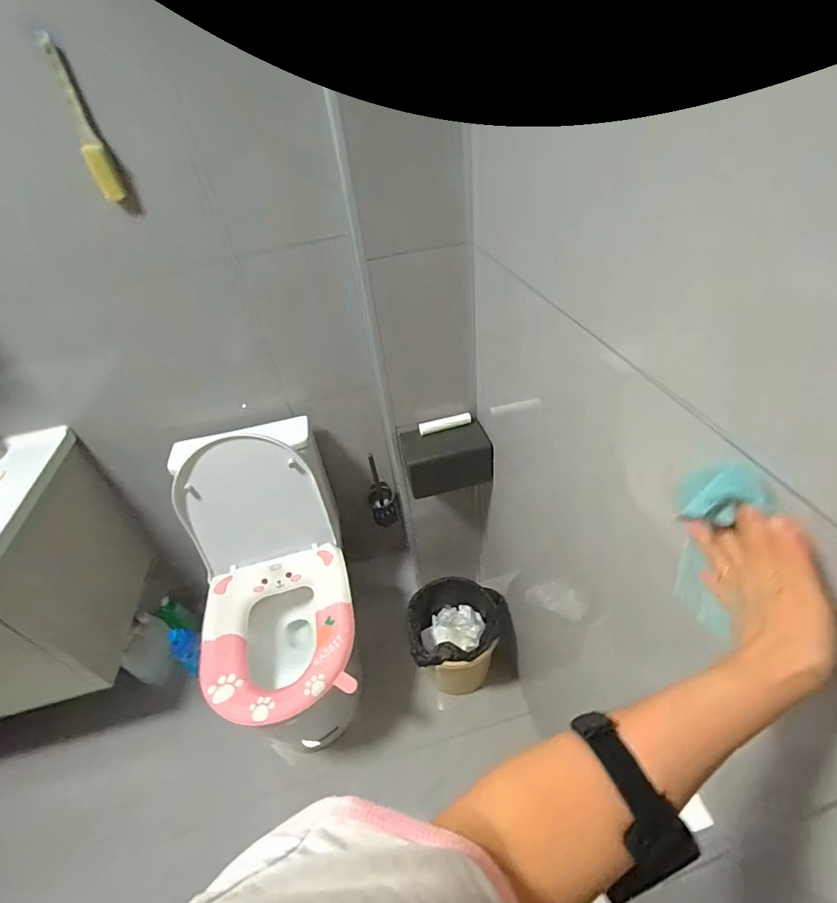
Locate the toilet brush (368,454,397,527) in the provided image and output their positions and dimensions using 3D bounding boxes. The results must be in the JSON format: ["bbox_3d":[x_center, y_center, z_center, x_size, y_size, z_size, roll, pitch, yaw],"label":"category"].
[{"bbox_3d":[-0.132,0.123,1.463,0.092,0.306,0.093,-16,41,-10],"label":"toilet brush"}]

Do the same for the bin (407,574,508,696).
[{"bbox_3d":[0.103,0.579,1.331,0.273,0.304,0.286,8,43,17],"label":"bin"}]

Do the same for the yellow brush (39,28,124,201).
[{"bbox_3d":[-0.600,-0.579,0.769,0.034,0.231,0.035,-22,43,-17],"label":"yellow brush"}]

